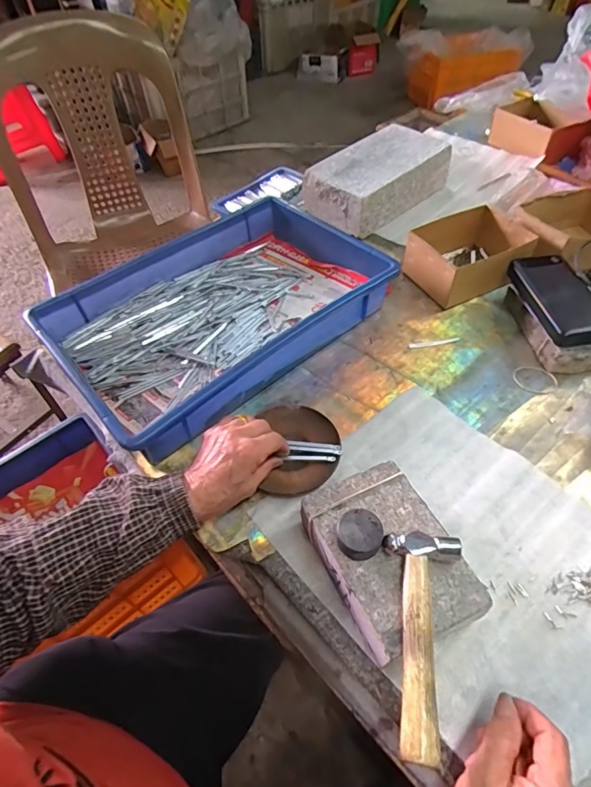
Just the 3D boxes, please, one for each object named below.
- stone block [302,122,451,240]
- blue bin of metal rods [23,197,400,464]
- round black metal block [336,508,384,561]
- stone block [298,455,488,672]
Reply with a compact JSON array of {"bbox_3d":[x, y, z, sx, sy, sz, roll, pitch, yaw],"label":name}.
[{"bbox_3d":[0.152,-0.397,0.820,0.247,0.080,0.140,-36,59,-23],"label":"stone block"},{"bbox_3d":[-0.101,-0.121,0.628,0.434,0.072,0.282,-36,59,-23],"label":"blue bin of metal rods"},{"bbox_3d":[0.055,0.121,0.385,0.037,0.023,0.037,-1,52,1],"label":"round black metal block"},{"bbox_3d":[0.082,0.152,0.411,0.106,0.062,0.149,-20,54,-13],"label":"stone block"}]

